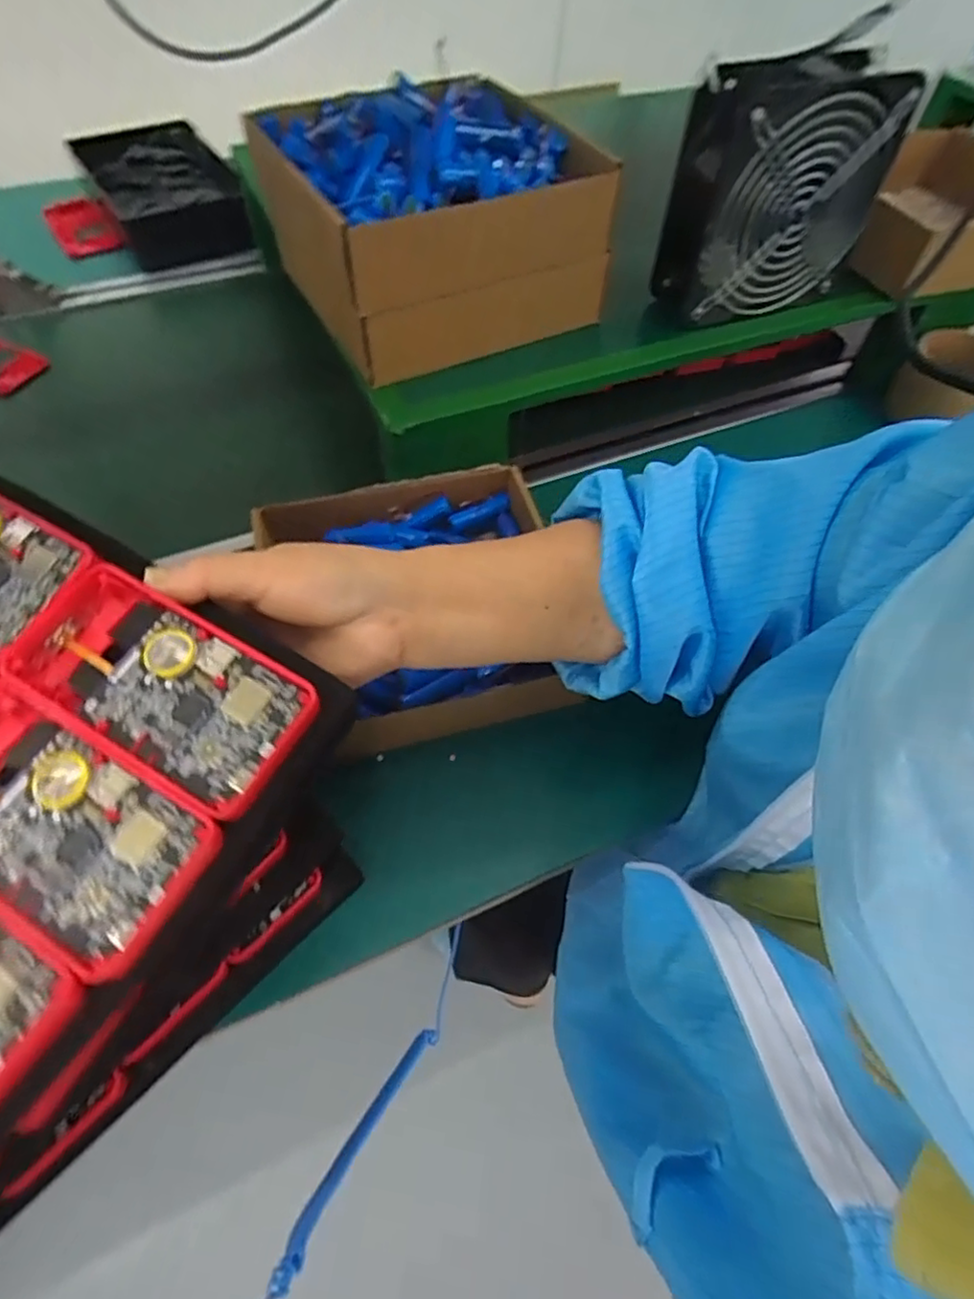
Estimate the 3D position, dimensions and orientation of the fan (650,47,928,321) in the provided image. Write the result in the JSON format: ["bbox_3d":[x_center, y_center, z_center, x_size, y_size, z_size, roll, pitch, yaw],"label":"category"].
[{"bbox_3d":[0.211,-0.339,0.477,0.153,0.146,0.069,-17,60,-14],"label":"fan"}]

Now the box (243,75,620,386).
[{"bbox_3d":[-0.043,-0.321,0.479,0.205,0.108,0.194,-25,62,-18],"label":"box"}]

